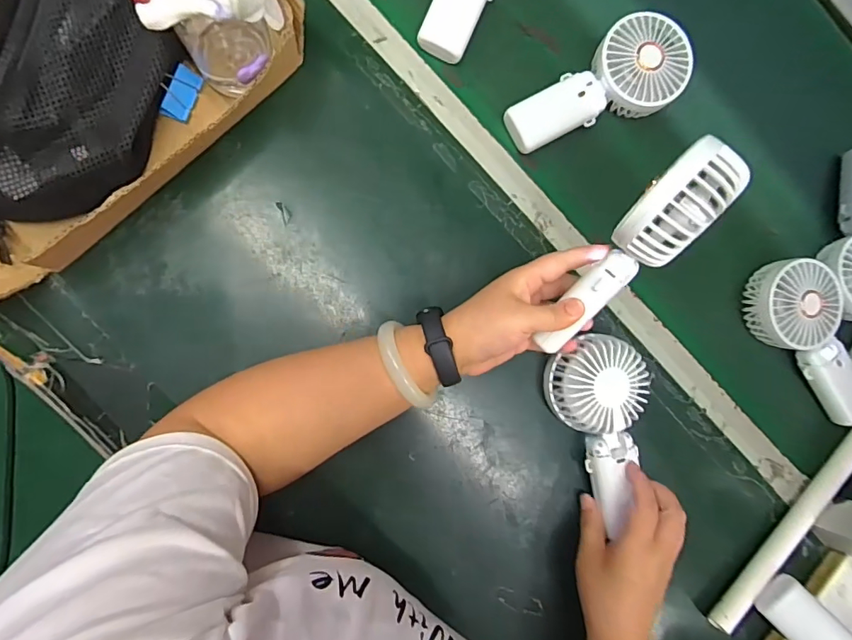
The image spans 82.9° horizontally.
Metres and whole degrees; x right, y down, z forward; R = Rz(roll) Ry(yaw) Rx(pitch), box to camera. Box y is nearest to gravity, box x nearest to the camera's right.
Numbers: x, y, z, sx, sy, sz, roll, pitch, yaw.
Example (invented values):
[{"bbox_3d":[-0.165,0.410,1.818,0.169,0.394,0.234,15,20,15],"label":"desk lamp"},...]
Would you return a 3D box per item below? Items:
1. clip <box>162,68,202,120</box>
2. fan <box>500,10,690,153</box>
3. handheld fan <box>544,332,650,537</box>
[{"bbox_3d":[-0.206,-0.190,0.405,0.021,0.018,0.042,22,86,-9],"label":"clip"},{"bbox_3d":[0.168,-0.214,0.461,0.182,0.038,0.088,-39,95,-7],"label":"fan"},{"bbox_3d":[0.162,0.095,0.429,0.085,0.038,0.159,-9,94,-9],"label":"handheld fan"}]

